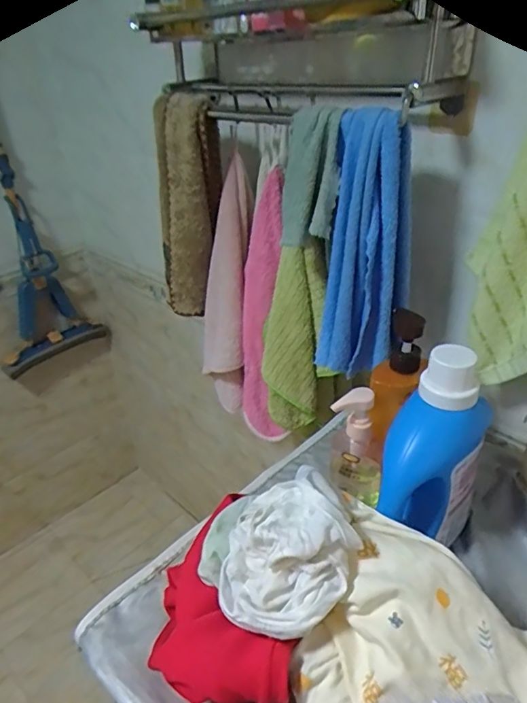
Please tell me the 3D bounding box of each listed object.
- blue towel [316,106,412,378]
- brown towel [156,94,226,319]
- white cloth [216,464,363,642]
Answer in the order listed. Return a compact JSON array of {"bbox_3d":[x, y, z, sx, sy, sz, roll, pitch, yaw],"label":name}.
[{"bbox_3d":[0.130,-0.122,0.638,0.107,0.317,0.062,11,34,21],"label":"blue towel"},{"bbox_3d":[-0.129,-0.247,0.883,0.122,0.369,0.071,-6,32,-6],"label":"brown towel"},{"bbox_3d":[0.027,0.183,0.479,0.118,0.069,0.152,11,35,21],"label":"white cloth"}]

